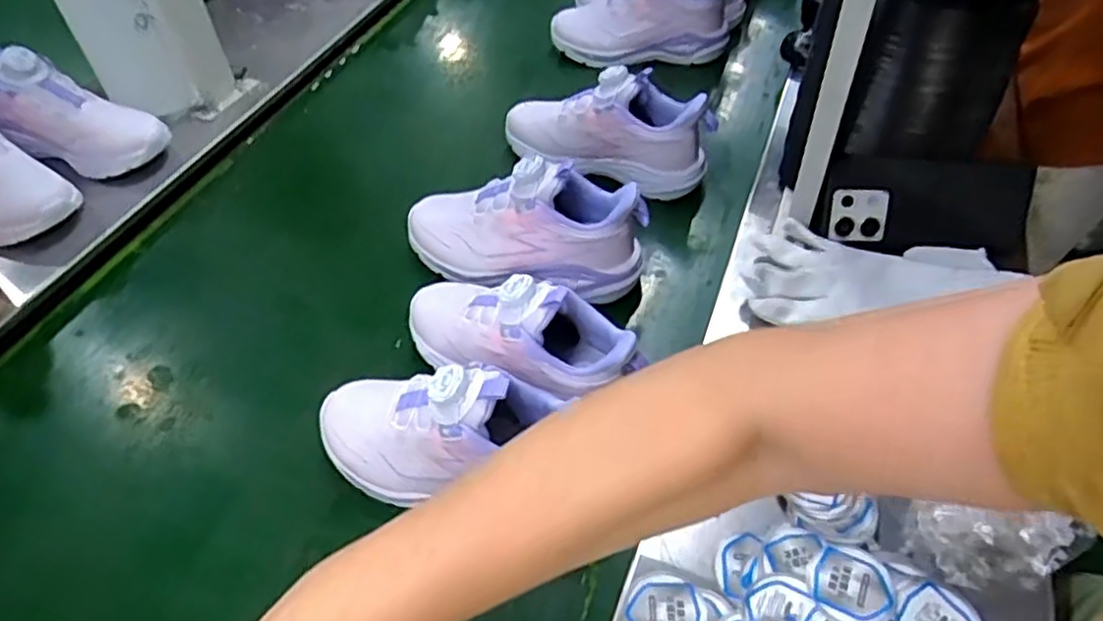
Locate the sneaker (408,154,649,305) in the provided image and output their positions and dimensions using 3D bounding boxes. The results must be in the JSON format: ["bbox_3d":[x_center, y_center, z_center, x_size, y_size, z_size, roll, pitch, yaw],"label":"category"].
[{"bbox_3d":[-0.026,-0.080,0.613,0.211,0.103,0.074,11,47,11],"label":"sneaker"}]

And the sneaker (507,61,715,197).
[{"bbox_3d":[0.057,-0.203,0.724,0.219,0.095,0.088,29,53,25],"label":"sneaker"}]

